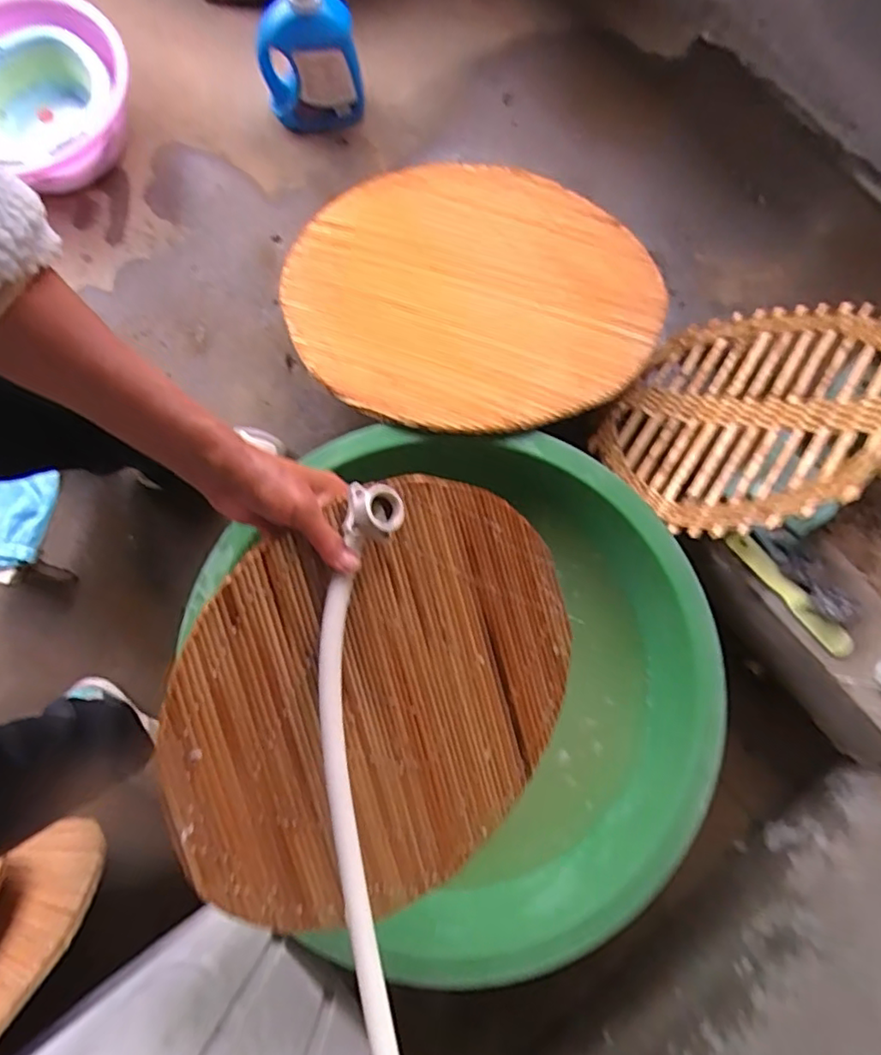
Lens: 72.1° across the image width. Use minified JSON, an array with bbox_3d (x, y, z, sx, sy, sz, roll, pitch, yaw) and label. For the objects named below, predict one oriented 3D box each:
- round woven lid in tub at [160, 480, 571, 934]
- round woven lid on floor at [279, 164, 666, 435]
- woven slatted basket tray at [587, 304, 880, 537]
[{"bbox_3d":[-0.032,0.158,0.531,0.378,0.008,0.359,-8,104,-33],"label":"round woven lid in tub"},{"bbox_3d":[0.048,-0.407,1.014,0.603,0.028,0.597,0,63,0],"label":"round woven lid on floor"},{"bbox_3d":[0.484,-0.188,0.928,0.440,0.043,0.440,-36,37,6],"label":"woven slatted basket tray"}]

